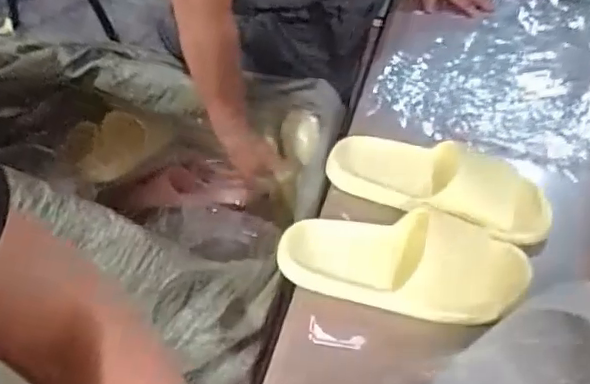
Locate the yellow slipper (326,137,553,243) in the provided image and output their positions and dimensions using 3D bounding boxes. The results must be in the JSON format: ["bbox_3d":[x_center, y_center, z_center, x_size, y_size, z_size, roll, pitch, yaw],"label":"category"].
[{"bbox_3d":[0.152,-0.009,0.639,0.237,0.055,0.079,26,53,19],"label":"yellow slipper"}]

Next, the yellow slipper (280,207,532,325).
[{"bbox_3d":[0.107,0.066,0.580,0.246,0.051,0.099,10,50,7],"label":"yellow slipper"}]

